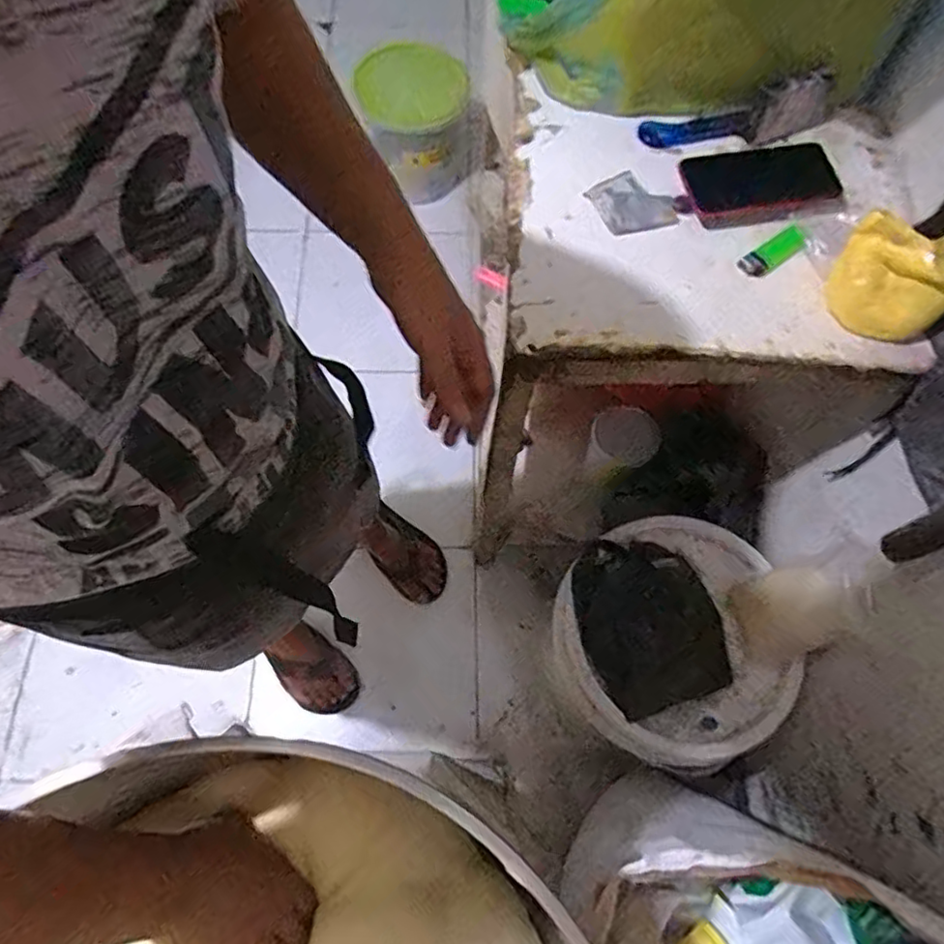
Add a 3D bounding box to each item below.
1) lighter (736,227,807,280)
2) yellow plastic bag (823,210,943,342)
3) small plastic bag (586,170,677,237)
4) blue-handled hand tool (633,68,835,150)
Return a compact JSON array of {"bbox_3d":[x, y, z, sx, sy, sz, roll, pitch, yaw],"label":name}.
[{"bbox_3d":[0.295,-0.215,0.614,0.068,0.015,0.030,-35,71,0],"label":"lighter"},{"bbox_3d":[0.380,-0.167,0.561,0.101,0.083,0.067,21,67,7],"label":"yellow plastic bag"},{"bbox_3d":[0.163,-0.273,0.642,0.070,0.014,0.072,-29,70,-13],"label":"small plastic bag"},{"bbox_3d":[0.281,-0.373,0.671,0.195,0.050,0.049,-6,65,16],"label":"blue-handled hand tool"}]

